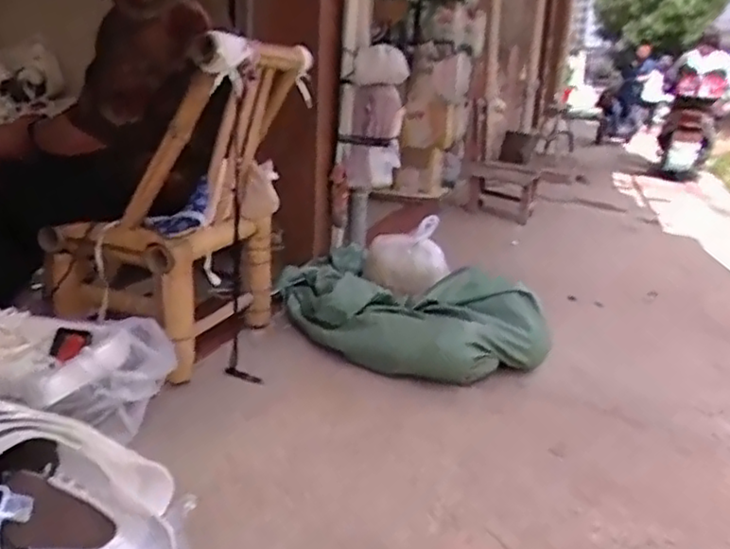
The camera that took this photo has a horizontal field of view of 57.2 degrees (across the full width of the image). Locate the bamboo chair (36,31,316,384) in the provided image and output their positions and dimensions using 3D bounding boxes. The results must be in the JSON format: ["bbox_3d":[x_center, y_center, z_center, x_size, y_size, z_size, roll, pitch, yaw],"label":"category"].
[{"bbox_3d":[-0.393,-0.173,1.540,0.410,0.659,0.513,10,18,21],"label":"bamboo chair"}]

